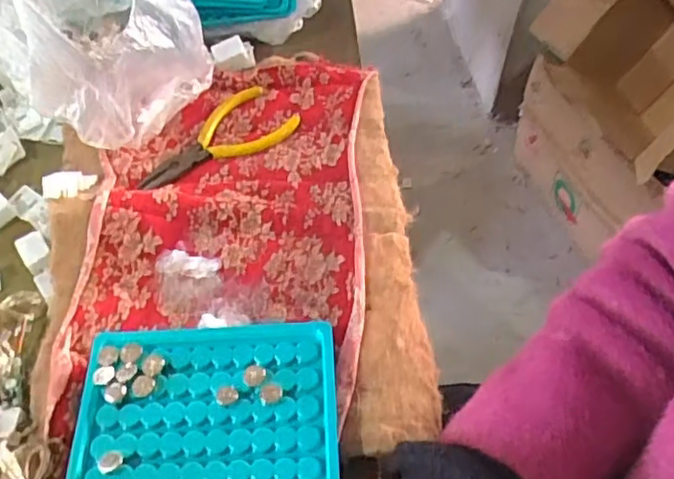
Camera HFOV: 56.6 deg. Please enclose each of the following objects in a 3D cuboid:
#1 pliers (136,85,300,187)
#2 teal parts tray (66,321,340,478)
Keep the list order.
[{"bbox_3d":[-0.087,-0.071,0.459,0.061,0.005,0.122,37,62,23],"label":"pliers"},{"bbox_3d":[-0.067,0.093,0.331,0.131,0.023,0.095,-2,54,-1],"label":"teal parts tray"}]

